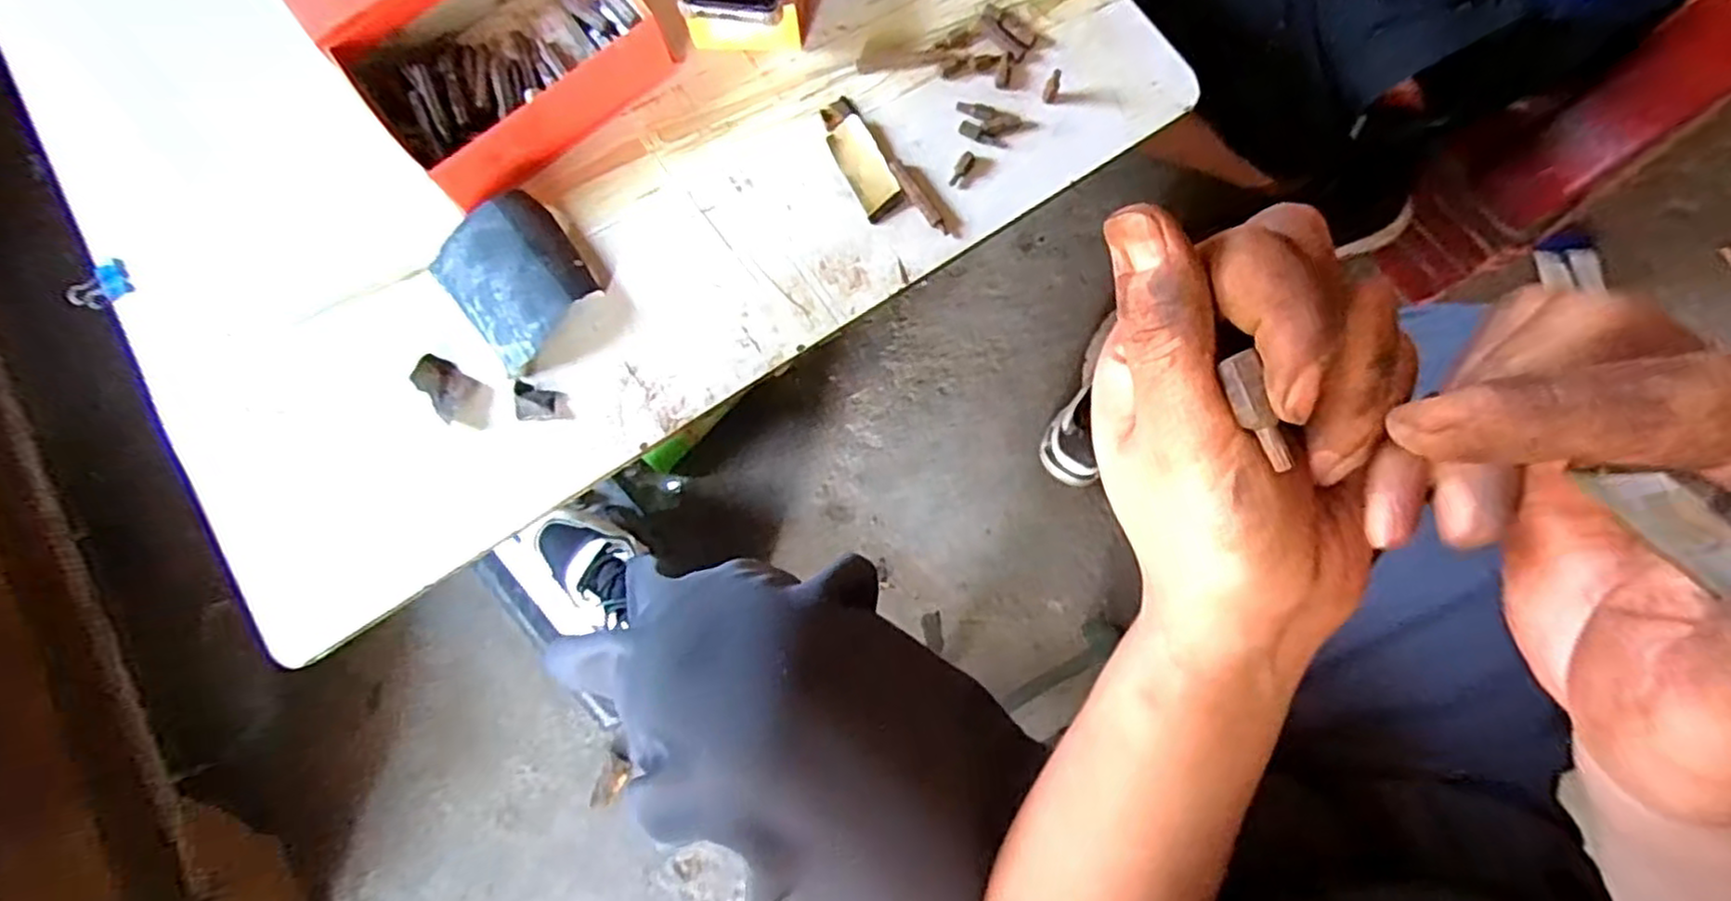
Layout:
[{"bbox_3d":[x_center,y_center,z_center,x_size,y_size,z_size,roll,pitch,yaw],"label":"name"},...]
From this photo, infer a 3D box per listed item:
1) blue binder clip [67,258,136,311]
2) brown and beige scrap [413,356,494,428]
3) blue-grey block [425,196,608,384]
[{"bbox_3d":[-0.555,-0.119,0.538,0.036,0.018,0.036,-26,78,-5],"label":"blue binder clip"},{"bbox_3d":[-0.293,-0.041,0.525,0.056,0.023,0.033,32,79,8],"label":"brown and beige scrap"},{"bbox_3d":[-0.250,-0.124,0.536,0.088,0.027,0.113,-38,79,-7],"label":"blue-grey block"}]

